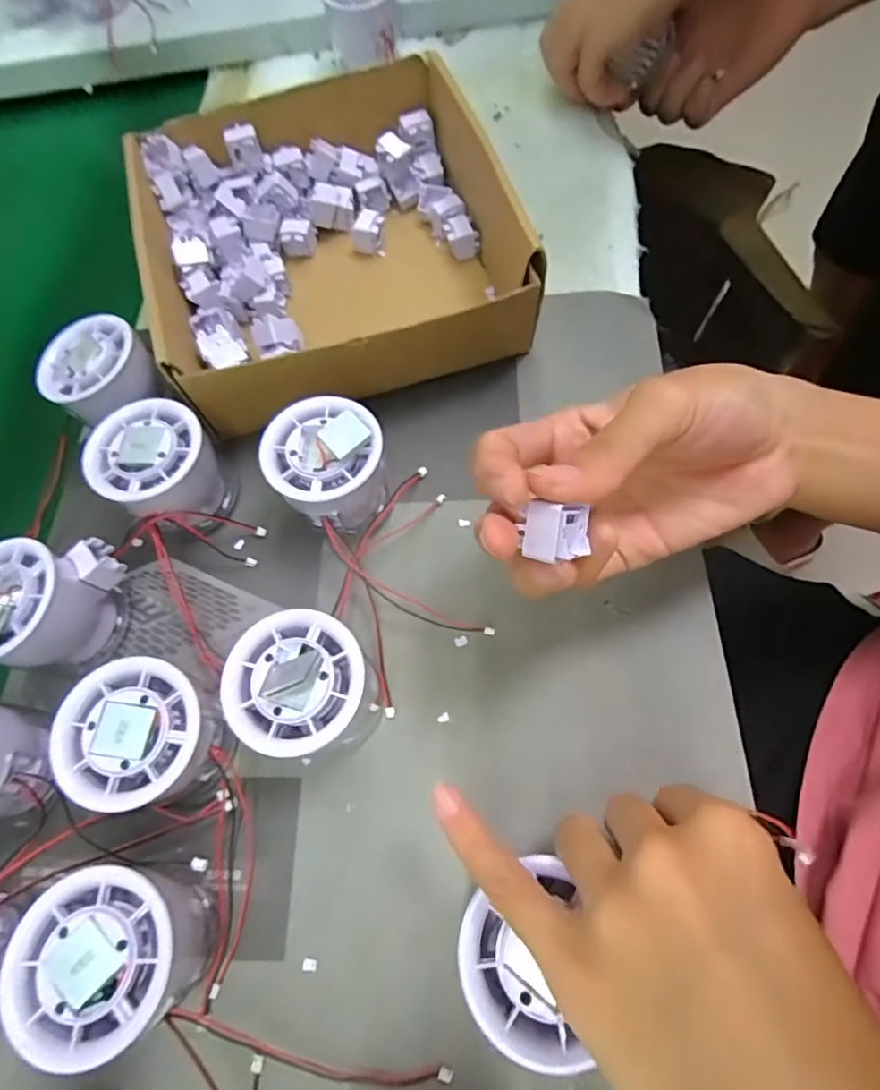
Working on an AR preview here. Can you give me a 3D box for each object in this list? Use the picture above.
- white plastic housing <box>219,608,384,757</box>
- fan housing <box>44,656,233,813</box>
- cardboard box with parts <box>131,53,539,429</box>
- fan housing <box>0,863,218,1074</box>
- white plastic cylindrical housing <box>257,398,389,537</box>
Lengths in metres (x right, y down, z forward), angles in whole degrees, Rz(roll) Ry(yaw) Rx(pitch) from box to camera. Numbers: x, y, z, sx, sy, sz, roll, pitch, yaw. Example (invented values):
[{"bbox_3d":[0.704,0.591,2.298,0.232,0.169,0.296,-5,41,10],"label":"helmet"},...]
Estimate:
[{"bbox_3d":[-0.059,0.064,0.257,0.059,0.053,0.056,-3,66,6],"label":"white plastic housing"},{"bbox_3d":[-0.122,0.085,0.255,0.061,0.057,0.059,-9,65,2],"label":"fan housing"},{"bbox_3d":[-0.065,-0.180,0.362,0.202,0.080,0.207,-18,65,-3],"label":"cardboard box with parts"},{"bbox_3d":[-0.123,0.153,0.224,0.057,0.056,0.056,-3,66,6],"label":"fan housing"},{"bbox_3d":[-0.057,-0.036,0.299,0.056,0.055,0.061,-3,66,6],"label":"white plastic cylindrical housing"}]

